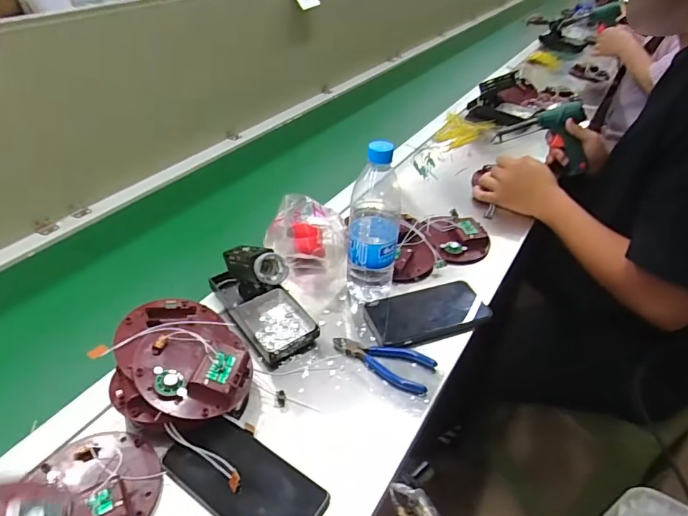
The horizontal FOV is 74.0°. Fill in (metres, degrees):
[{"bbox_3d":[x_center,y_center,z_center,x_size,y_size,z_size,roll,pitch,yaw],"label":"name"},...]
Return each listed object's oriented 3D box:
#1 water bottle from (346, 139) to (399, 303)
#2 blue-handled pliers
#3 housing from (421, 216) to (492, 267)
[{"bbox_3d":[0.040,-0.037,0.603,0.066,0.229,0.059,6,39,5],"label":"water bottle"},{"bbox_3d":[0.047,0.127,0.569,0.126,0.011,0.052,17,41,18],"label":"blue-handled pliers"},{"bbox_3d":[0.186,-0.030,0.755,0.106,0.028,0.108,1,39,-1],"label":"housing"}]

